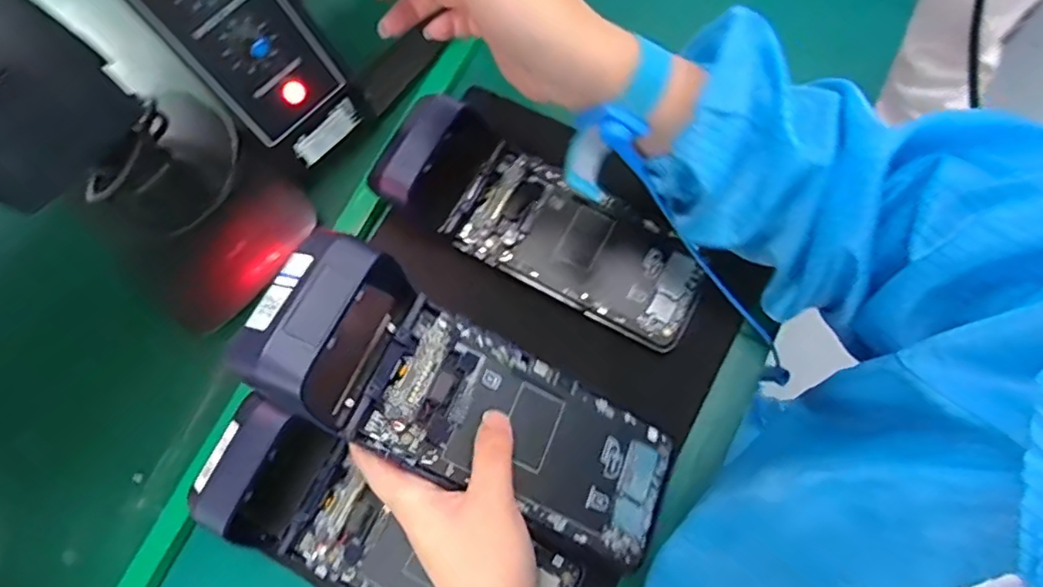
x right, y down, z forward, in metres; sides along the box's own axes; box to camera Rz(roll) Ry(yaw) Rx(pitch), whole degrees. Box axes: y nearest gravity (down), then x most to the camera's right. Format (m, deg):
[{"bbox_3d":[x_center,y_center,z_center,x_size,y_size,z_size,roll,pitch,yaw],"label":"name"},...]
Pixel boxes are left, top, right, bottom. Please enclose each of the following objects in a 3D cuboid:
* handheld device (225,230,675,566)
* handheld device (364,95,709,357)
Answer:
[{"bbox_3d":[-0.026,0.056,0.312,0.217,0.054,0.076,32,76,-15],"label":"handheld device"},{"bbox_3d":[0.014,-0.051,0.395,0.226,0.040,0.086,30,78,12],"label":"handheld device"}]

